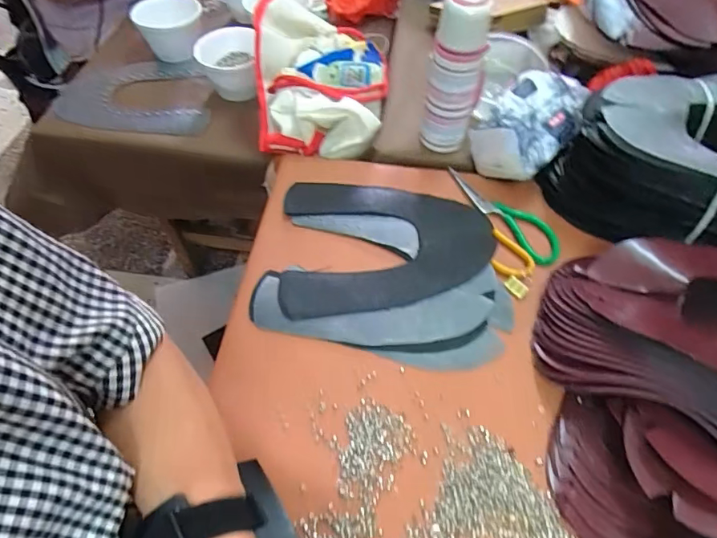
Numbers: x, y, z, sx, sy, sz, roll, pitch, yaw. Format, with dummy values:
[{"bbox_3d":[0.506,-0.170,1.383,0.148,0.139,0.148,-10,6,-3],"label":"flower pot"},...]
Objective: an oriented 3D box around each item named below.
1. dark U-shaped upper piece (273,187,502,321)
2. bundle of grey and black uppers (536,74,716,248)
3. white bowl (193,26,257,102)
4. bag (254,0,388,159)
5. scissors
[{"bbox_3d":[0.036,-0.042,0.639,0.273,0.018,0.212,-4,56,-2],"label":"dark U-shaped upper piece"},{"bbox_3d":[0.418,-0.135,0.628,0.309,0.131,0.206,14,57,10],"label":"bundle of grey and black uppers"},{"bbox_3d":[-0.241,-0.378,0.911,0.104,0.084,0.112,-4,56,-4],"label":"white bowl"},{"bbox_3d":[-0.061,-0.321,0.785,0.206,0.101,0.282,-1,56,0],"label":"bag"},{"bbox_3d":[0.202,-0.071,0.661,0.098,0.011,0.187,-10,56,-6],"label":"scissors"}]

